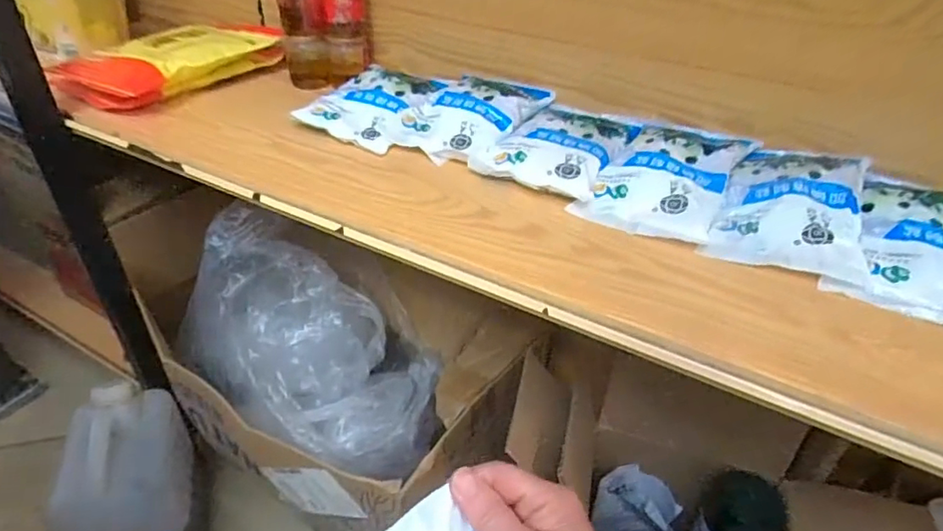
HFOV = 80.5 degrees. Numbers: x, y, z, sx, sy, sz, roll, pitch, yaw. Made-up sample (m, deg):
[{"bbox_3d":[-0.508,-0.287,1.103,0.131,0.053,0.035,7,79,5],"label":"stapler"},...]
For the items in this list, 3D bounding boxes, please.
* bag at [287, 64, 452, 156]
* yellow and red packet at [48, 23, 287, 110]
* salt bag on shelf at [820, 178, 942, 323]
[{"bbox_3d":[-0.104,-0.174,0.600,0.110,0.031,0.139,18,39,19],"label":"bag"},{"bbox_3d":[-0.337,-0.251,0.674,0.110,0.045,0.261,23,41,25],"label":"yellow and red packet"},{"bbox_3d":[0.346,-0.019,0.422,0.103,0.028,0.153,23,41,24],"label":"salt bag on shelf"}]

